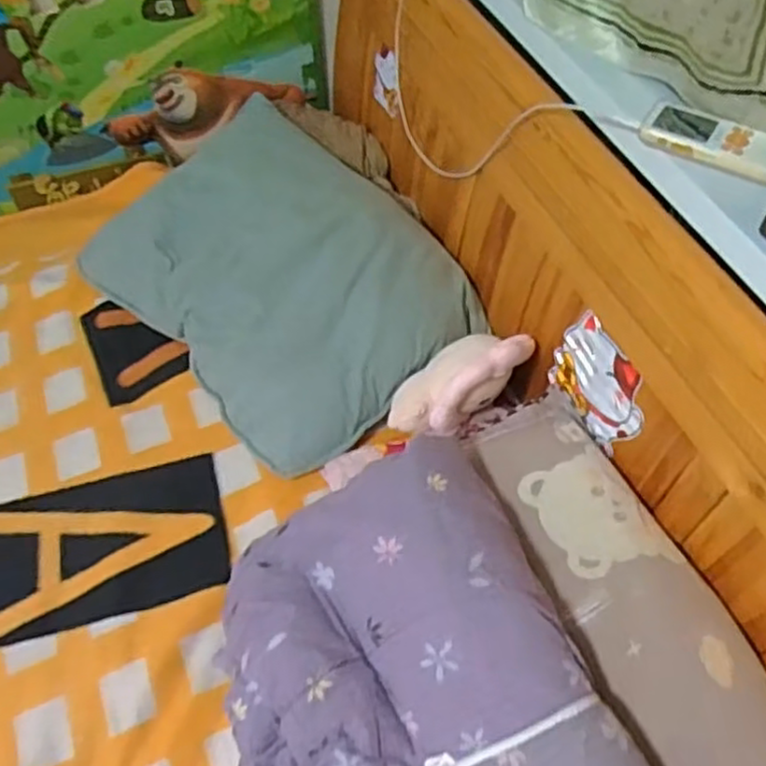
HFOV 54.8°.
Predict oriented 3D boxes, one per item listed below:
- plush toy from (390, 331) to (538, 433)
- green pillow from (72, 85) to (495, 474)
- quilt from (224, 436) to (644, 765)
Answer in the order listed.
[{"bbox_3d":[0.087,-0.004,0.890,0.110,0.107,0.150,38,65,25],"label":"plush toy"},{"bbox_3d":[-0.144,-0.167,1.040,0.393,0.126,0.516,-41,64,-19],"label":"green pillow"},{"bbox_3d":[0.032,0.310,0.666,0.326,0.124,0.496,-18,56,-10],"label":"quilt"}]

